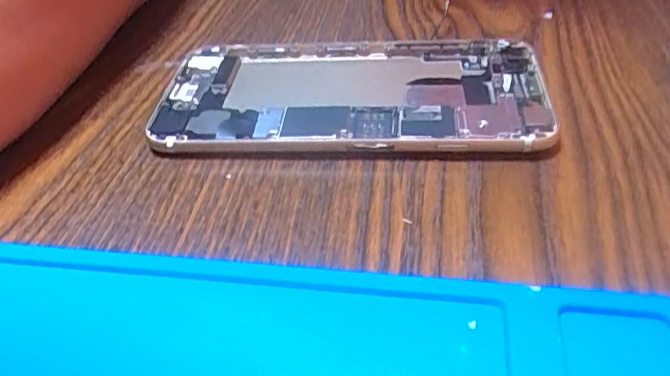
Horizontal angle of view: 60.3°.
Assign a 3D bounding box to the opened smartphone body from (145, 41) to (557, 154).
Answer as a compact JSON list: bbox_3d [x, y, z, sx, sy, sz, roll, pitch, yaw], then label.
[{"bbox_3d":[0.005,-0.035,0.209,0.135,0.007,0.067,0,43,7],"label":"opened smartphone body"}]

